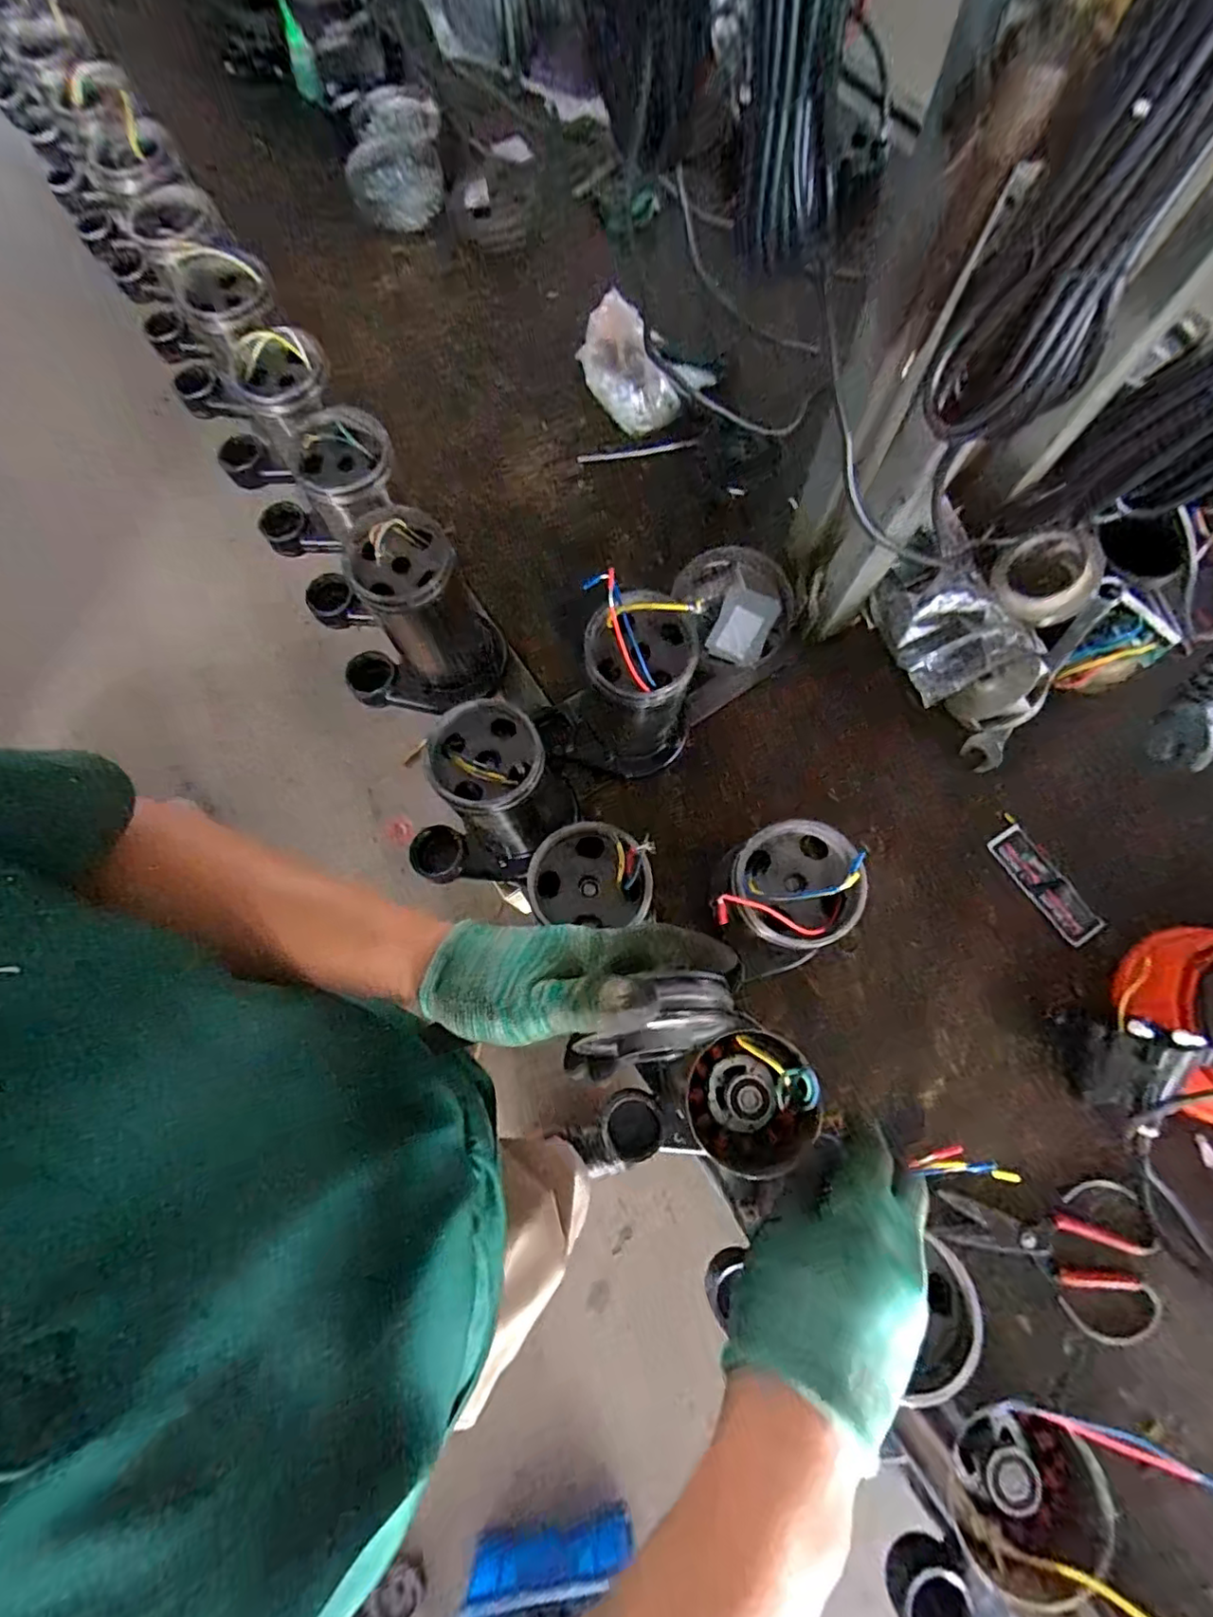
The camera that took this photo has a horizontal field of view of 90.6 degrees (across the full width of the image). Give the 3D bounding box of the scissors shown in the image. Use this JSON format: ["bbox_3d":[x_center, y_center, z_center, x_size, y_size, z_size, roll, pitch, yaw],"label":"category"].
[{"bbox_3d":[0.388,0.367,0.520,0.181,0.017,0.114,26,77,8],"label":"scissors"}]

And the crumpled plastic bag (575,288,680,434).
[{"bbox_3d":[0.019,-0.541,0.736,0.072,0.087,0.155,-31,76,-6],"label":"crumpled plastic bag"}]

